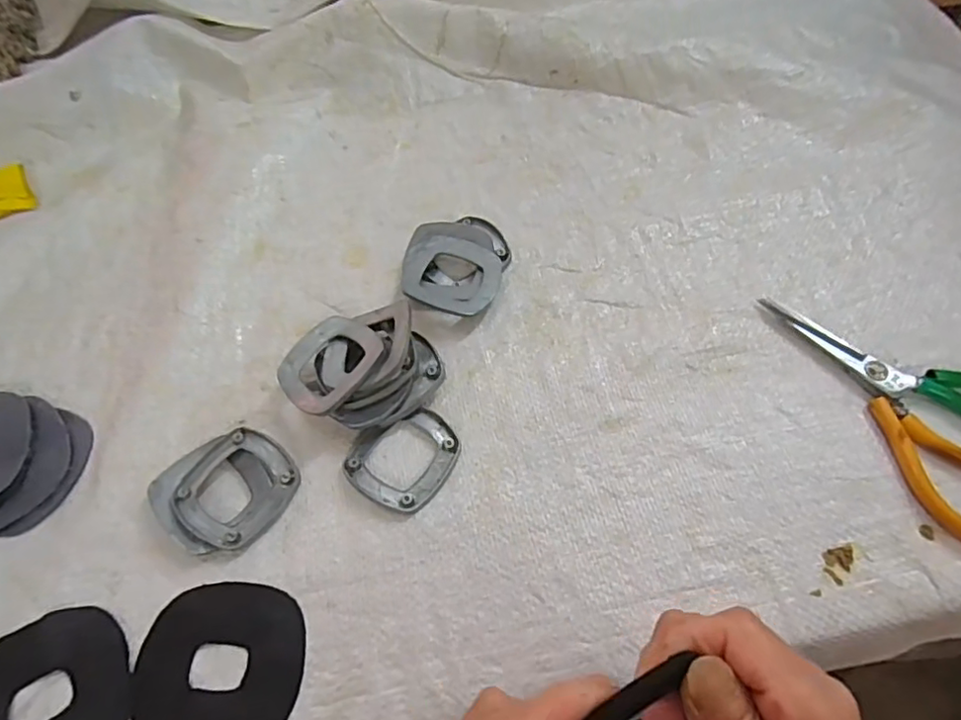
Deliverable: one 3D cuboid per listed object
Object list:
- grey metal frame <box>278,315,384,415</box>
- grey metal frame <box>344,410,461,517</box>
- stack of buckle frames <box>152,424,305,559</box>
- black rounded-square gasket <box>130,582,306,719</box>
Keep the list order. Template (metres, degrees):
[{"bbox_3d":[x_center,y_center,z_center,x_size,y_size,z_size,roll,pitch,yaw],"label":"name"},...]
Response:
[{"bbox_3d":[-0.090,0.001,0.348,0.058,0.006,0.061,31,71,32],"label":"grey metal frame"},{"bbox_3d":[-0.045,0.055,0.337,0.058,0.007,0.061,31,66,18],"label":"grey metal frame"},{"bbox_3d":[-0.145,0.071,0.329,0.067,0.011,0.069,35,67,19],"label":"stack of buckle frames"},{"bbox_3d":[-0.129,0.151,0.287,0.080,0.005,0.076,-2,61,1],"label":"black rounded-square gasket"}]

